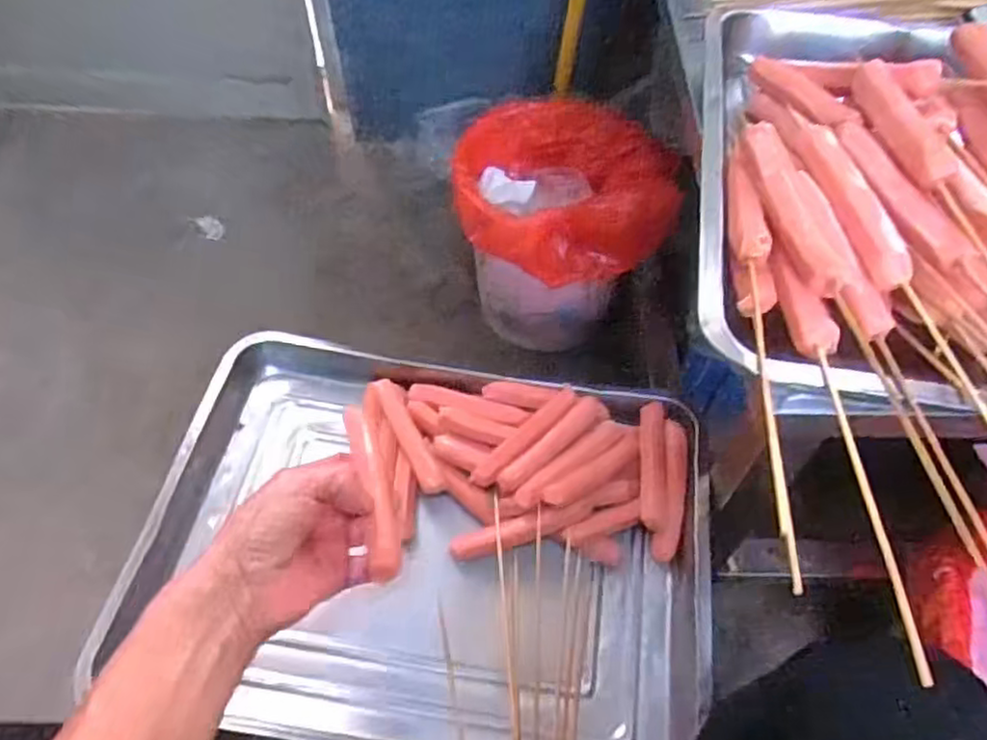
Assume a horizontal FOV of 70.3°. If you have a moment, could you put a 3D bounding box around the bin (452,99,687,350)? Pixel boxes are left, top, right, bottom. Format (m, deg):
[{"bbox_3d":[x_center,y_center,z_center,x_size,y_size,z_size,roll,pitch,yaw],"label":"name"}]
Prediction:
[{"bbox_3d":[0.072,-0.174,0.899,0.223,0.227,0.230,-7,56,-5],"label":"bin"}]

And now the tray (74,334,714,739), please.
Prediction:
[{"bbox_3d":[-0.050,0.132,0.562,0.427,0.074,0.311,9,56,6],"label":"tray"}]

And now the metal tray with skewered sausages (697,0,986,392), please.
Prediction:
[{"bbox_3d":[0.345,-0.137,0.397,0.447,0.069,0.343,5,55,3],"label":"metal tray with skewered sausages"}]

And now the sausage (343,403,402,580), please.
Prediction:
[{"bbox_3d":[-0.075,0.074,0.441,0.019,0.016,0.112,-14,69,-10],"label":"sausage"}]

